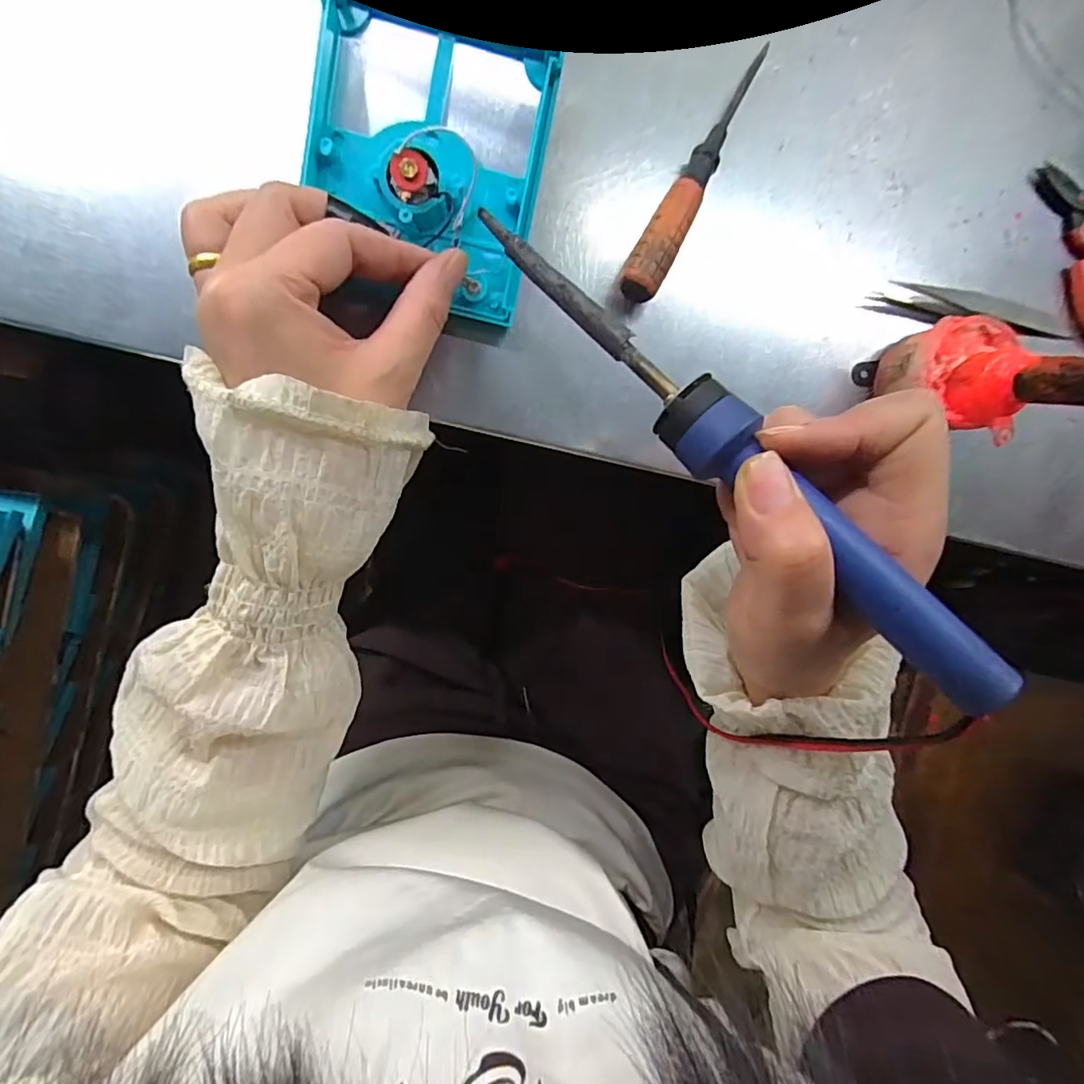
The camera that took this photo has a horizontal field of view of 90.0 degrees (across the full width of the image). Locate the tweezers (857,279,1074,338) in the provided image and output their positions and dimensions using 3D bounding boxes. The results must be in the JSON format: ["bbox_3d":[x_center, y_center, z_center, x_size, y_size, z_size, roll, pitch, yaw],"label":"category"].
[{"bbox_3d":[0.213,-0.114,0.271,0.105,0.009,0.018,7,93,-7],"label":"tweezers"}]

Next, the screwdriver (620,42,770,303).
[{"bbox_3d":[0.071,-0.166,0.244,0.017,0.016,0.129,29,90,-7],"label":"screwdriver"}]

